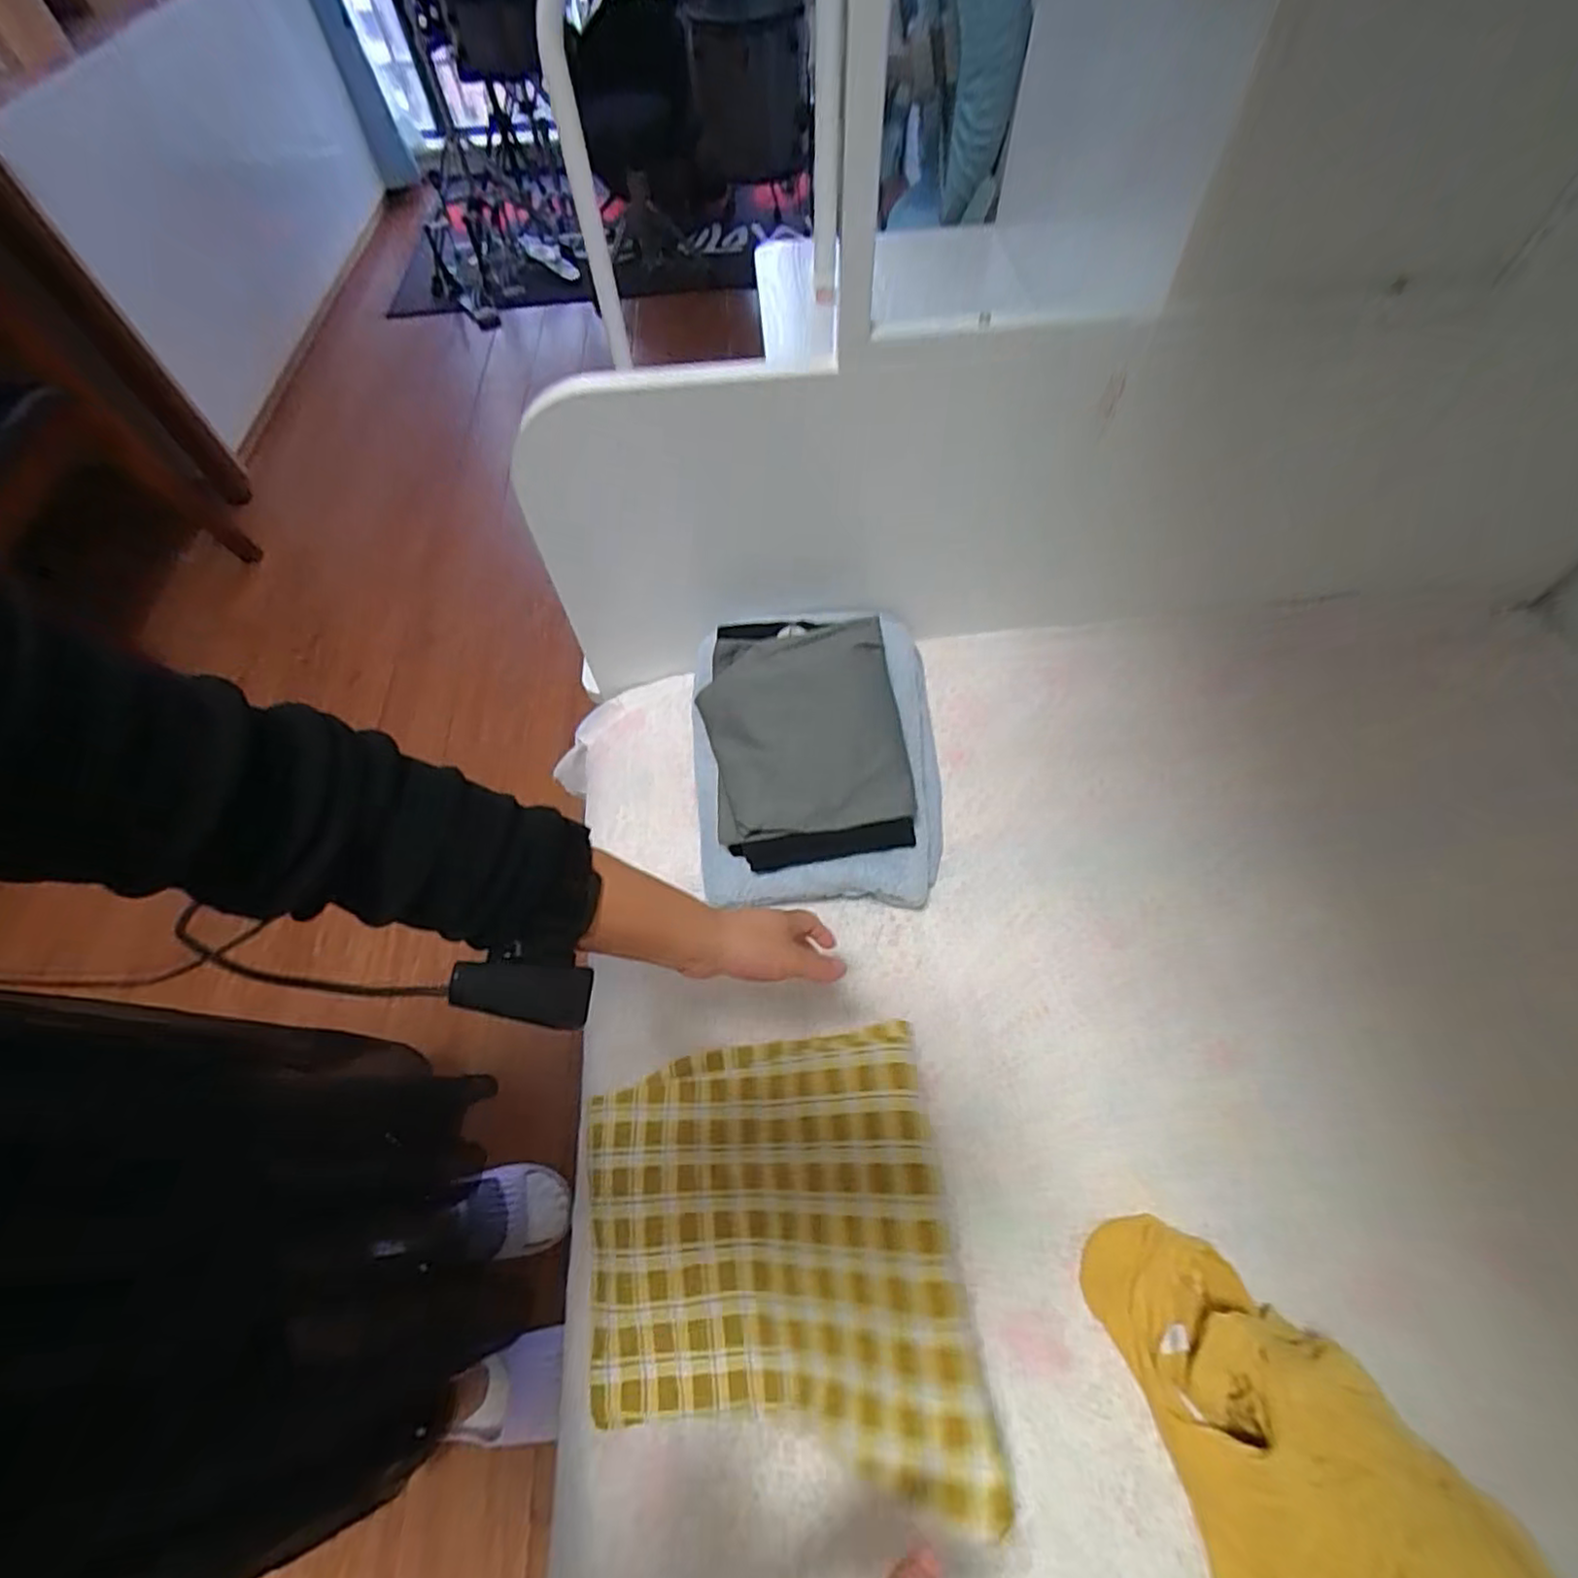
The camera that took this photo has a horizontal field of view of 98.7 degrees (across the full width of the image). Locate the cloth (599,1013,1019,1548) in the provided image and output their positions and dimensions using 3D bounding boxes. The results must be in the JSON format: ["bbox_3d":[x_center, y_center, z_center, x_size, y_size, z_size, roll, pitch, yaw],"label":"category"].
[{"bbox_3d":[-0.019,0.351,0.522,0.275,0.087,0.291,-8,56,-1],"label":"cloth"}]

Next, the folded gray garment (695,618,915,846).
[{"bbox_3d":[0.010,-0.071,0.701,0.199,0.052,0.240,-6,59,-2],"label":"folded gray garment"}]

